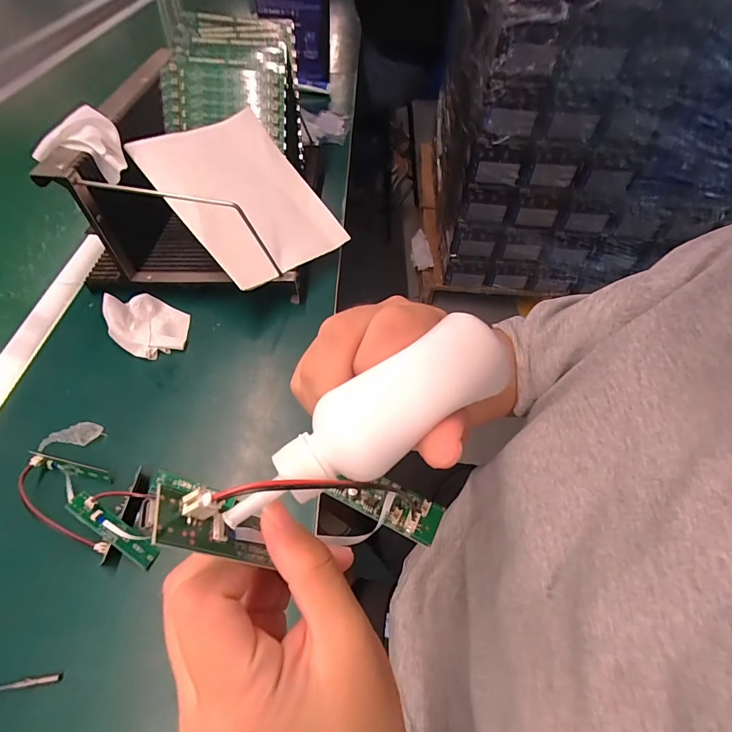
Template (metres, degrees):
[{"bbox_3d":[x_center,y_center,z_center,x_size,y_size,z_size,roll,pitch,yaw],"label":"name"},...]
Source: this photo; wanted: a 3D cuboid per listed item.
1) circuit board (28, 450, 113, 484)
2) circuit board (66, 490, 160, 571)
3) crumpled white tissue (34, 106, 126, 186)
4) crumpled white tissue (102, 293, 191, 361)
[{"bbox_3d":[-0.285,0.097,0.378,0.080,0.013,0.014,12,53,4],"label":"circuit board"},{"bbox_3d":[-0.214,0.139,0.335,0.085,0.012,0.016,41,57,-4],"label":"circuit board"},{"bbox_3d":[-0.329,-0.253,0.450,0.088,0.042,0.099,-22,57,-18],"label":"crumpled white tissue"},{"bbox_3d":[-0.264,-0.055,0.479,0.086,0.041,0.090,-26,59,-22],"label":"crumpled white tissue"}]

